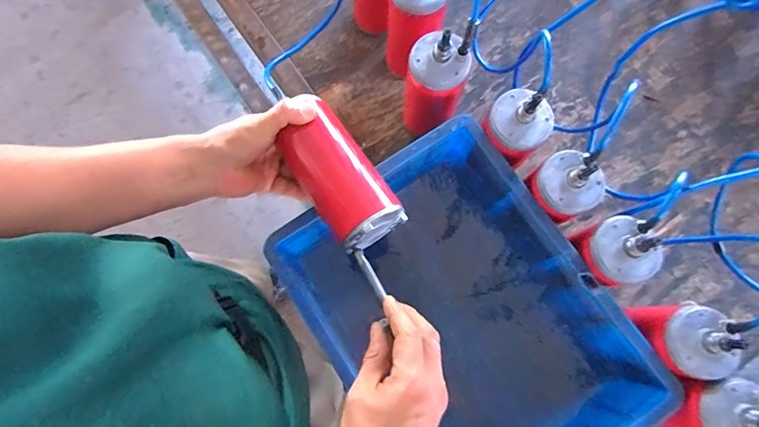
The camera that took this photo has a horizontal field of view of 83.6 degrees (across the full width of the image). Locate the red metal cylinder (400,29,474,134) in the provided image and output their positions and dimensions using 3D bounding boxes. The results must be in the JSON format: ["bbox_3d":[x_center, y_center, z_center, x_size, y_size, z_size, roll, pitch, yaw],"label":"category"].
[{"bbox_3d":[0.073,-0.165,0.580,0.075,0.188,0.080,0,78,0],"label":"red metal cylinder"}]

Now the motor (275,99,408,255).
[{"bbox_3d":[-0.039,-0.034,0.462,0.079,0.088,0.144,-34,72,-6],"label":"motor"}]

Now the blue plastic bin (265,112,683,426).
[{"bbox_3d":[0.103,0.132,0.547,0.289,0.162,0.392,-34,80,-6],"label":"blue plastic bin"}]

